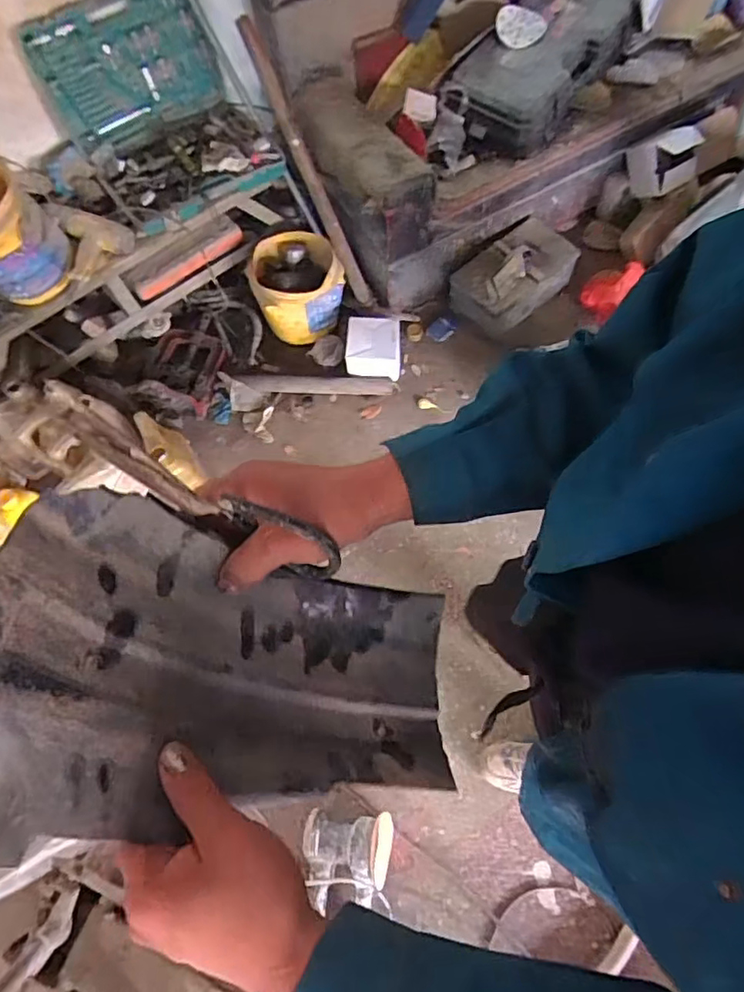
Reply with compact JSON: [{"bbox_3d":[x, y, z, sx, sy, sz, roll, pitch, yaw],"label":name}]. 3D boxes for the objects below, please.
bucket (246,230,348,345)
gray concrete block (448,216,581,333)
[{"bbox_3d":[-0.224,-0.632,1.788,0.270,0.247,0.232,-14,66,-3],"label":"bucket"},{"bbox_3d":[0.441,-0.689,1.777,0.410,0.163,0.223,-37,69,-13],"label":"gray concrete block"}]

